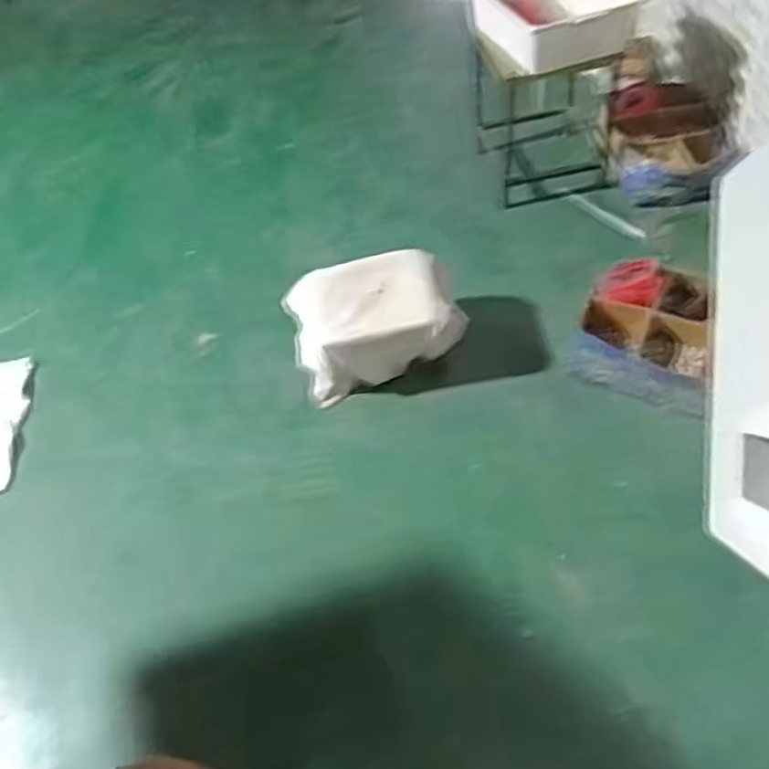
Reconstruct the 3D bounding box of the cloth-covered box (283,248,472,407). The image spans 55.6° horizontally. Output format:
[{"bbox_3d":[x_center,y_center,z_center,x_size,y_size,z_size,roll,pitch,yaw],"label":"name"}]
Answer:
[{"bbox_3d":[-0.020,-0.136,1.491,0.326,0.203,0.221,-15,48,-7],"label":"cloth-covered box"}]

